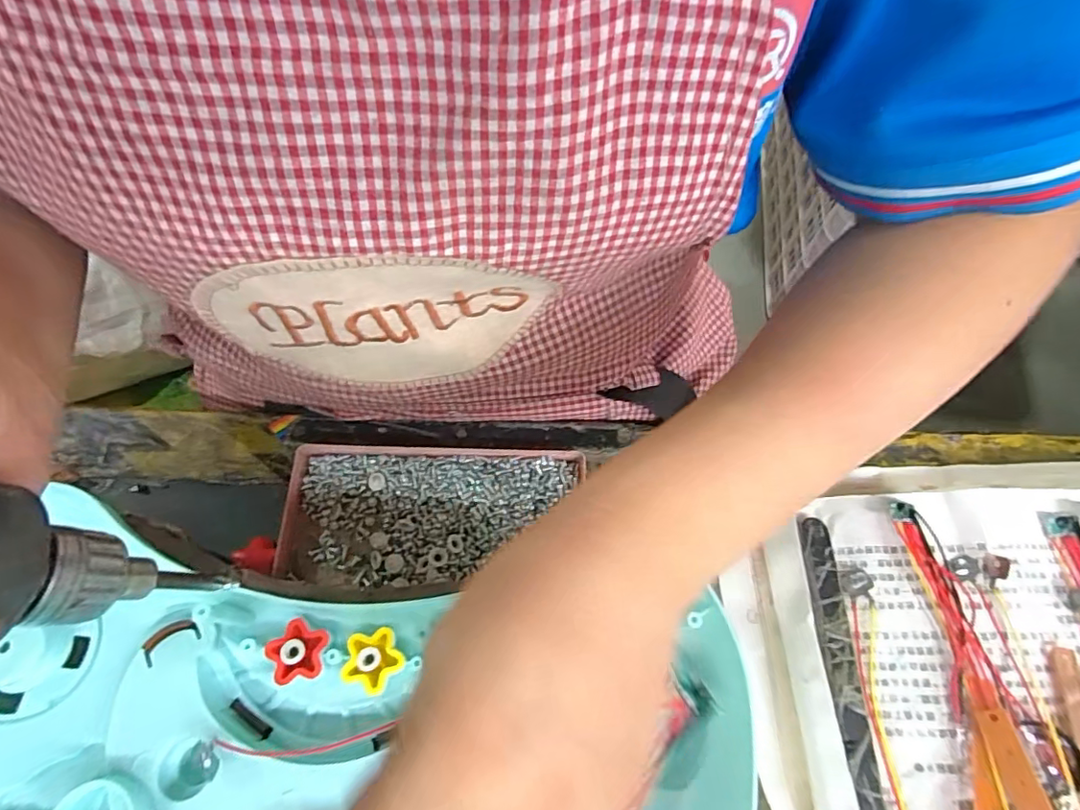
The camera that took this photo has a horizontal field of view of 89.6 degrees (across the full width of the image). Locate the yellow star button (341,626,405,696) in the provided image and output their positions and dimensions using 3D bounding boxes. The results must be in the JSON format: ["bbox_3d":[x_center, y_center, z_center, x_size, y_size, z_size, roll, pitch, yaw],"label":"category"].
[{"bbox_3d":[-0.074,0.114,0.242,0.025,0.009,0.026,-1,67,-1],"label":"yellow star button"}]

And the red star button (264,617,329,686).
[{"bbox_3d":[-0.109,0.109,0.241,0.025,0.006,0.025,-10,67,-5],"label":"red star button"}]

